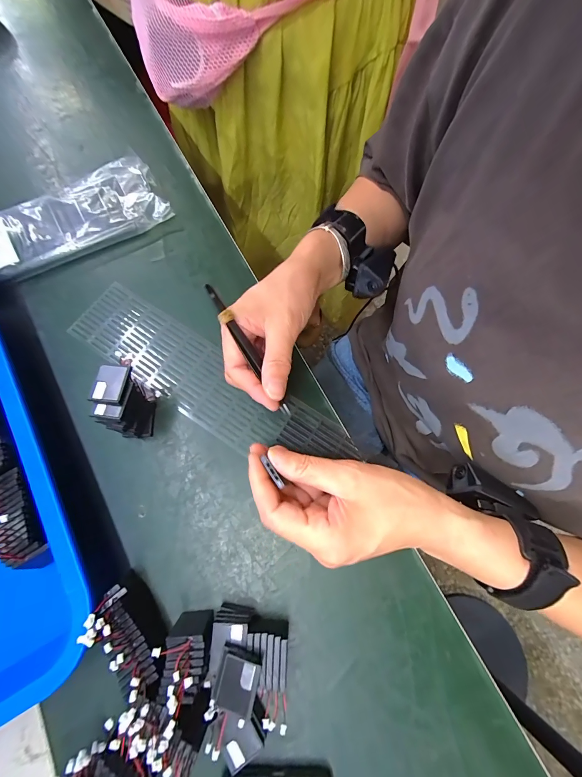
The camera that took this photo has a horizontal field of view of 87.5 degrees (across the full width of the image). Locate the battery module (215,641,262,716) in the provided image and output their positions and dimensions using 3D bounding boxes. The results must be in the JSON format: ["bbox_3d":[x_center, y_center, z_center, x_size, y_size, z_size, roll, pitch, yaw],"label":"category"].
[{"bbox_3d":[-0.036,0.195,0.203,0.027,0.011,0.032,10,73,3],"label":"battery module"}]

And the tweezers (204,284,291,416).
[{"bbox_3d":[-0.032,-0.028,0.238,0.011,0.008,0.116,-35,105,-11],"label":"tweezers"}]

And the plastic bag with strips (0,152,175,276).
[{"bbox_3d":[-0.254,-0.178,0.331,0.227,0.026,0.082,-29,76,-10],"label":"plastic bag with strips"}]

